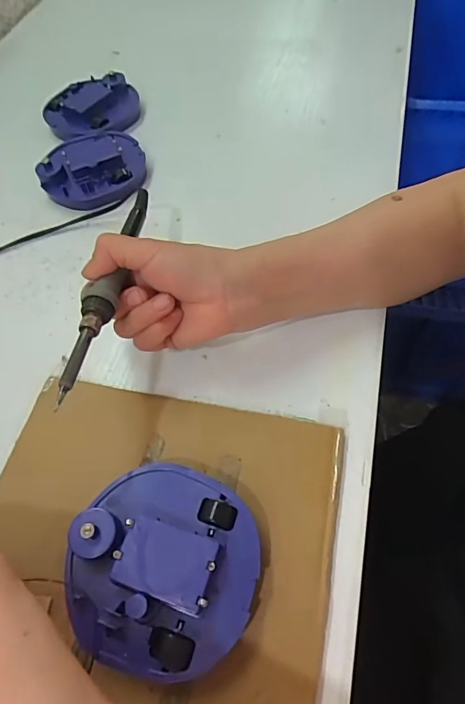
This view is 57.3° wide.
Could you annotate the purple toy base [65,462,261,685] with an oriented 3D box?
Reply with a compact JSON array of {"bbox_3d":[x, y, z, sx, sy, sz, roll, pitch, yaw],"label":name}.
[{"bbox_3d":[-0.039,0.121,0.246,0.103,0.029,0.106,-2,59,3],"label":"purple toy base"}]

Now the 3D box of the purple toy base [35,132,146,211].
[{"bbox_3d":[-0.145,-0.196,0.448,0.100,0.031,0.100,-2,59,3],"label":"purple toy base"}]

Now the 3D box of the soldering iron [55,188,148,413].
[{"bbox_3d":[-0.082,-0.053,0.293,0.022,0.016,0.203,3,51,6],"label":"soldering iron"}]

